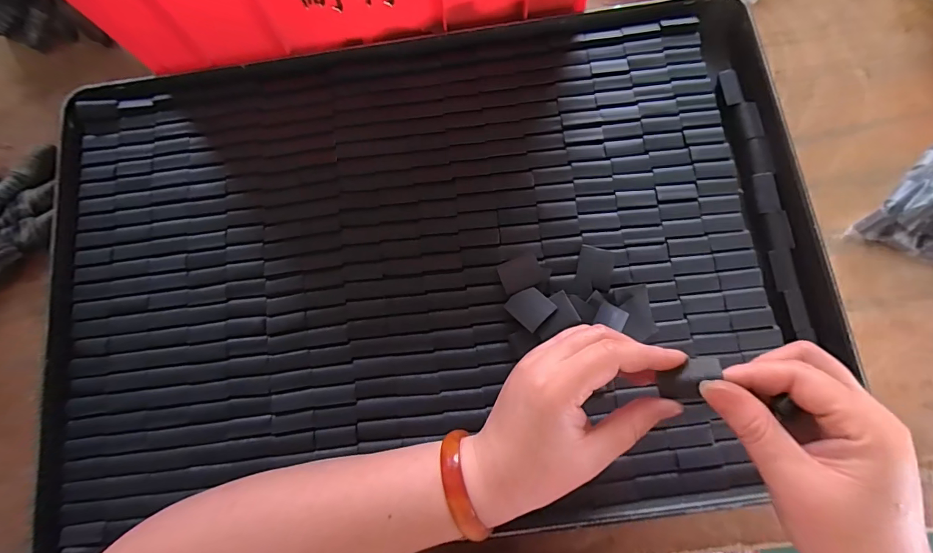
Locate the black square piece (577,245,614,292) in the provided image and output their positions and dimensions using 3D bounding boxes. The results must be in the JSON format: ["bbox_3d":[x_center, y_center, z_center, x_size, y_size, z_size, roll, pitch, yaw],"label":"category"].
[{"bbox_3d":[0.099,-0.007,0.327,0.026,0.005,0.033,14,79,6],"label":"black square piece"}]

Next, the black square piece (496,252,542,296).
[{"bbox_3d":[0.041,-0.002,0.328,0.030,0.006,0.025,-21,78,-2],"label":"black square piece"}]

